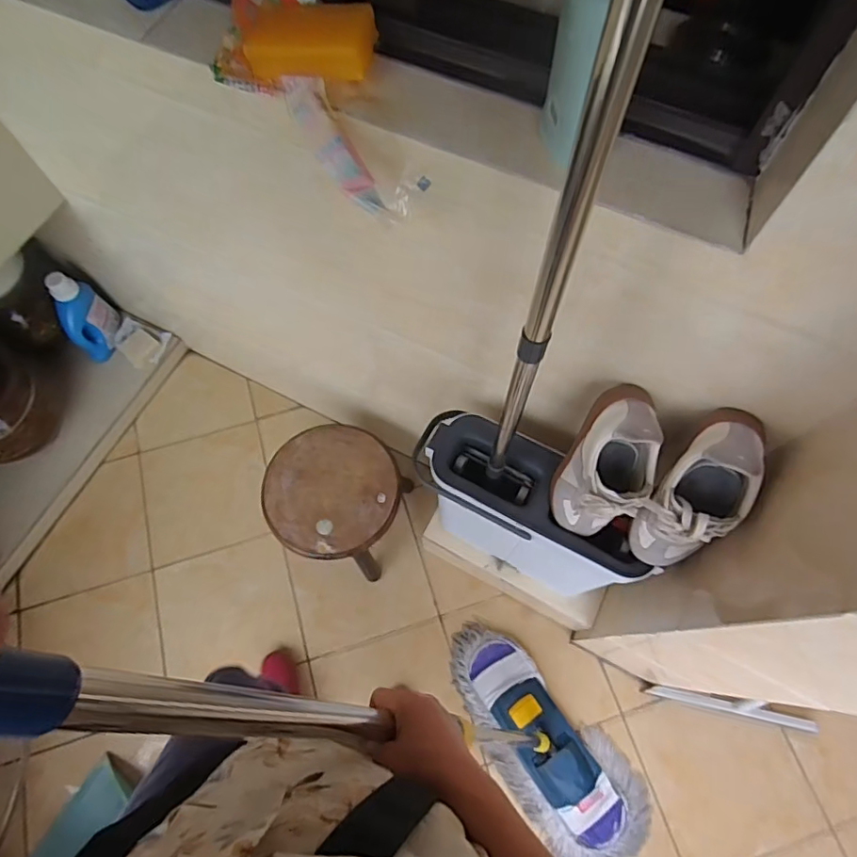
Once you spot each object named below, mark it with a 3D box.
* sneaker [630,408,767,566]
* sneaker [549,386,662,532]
[{"bbox_3d":[0.297,0.090,0.638,0.093,0.233,0.113,28,36,12],"label":"sneaker"},{"bbox_3d":[0.219,0.064,0.684,0.098,0.224,0.096,24,37,10],"label":"sneaker"}]

